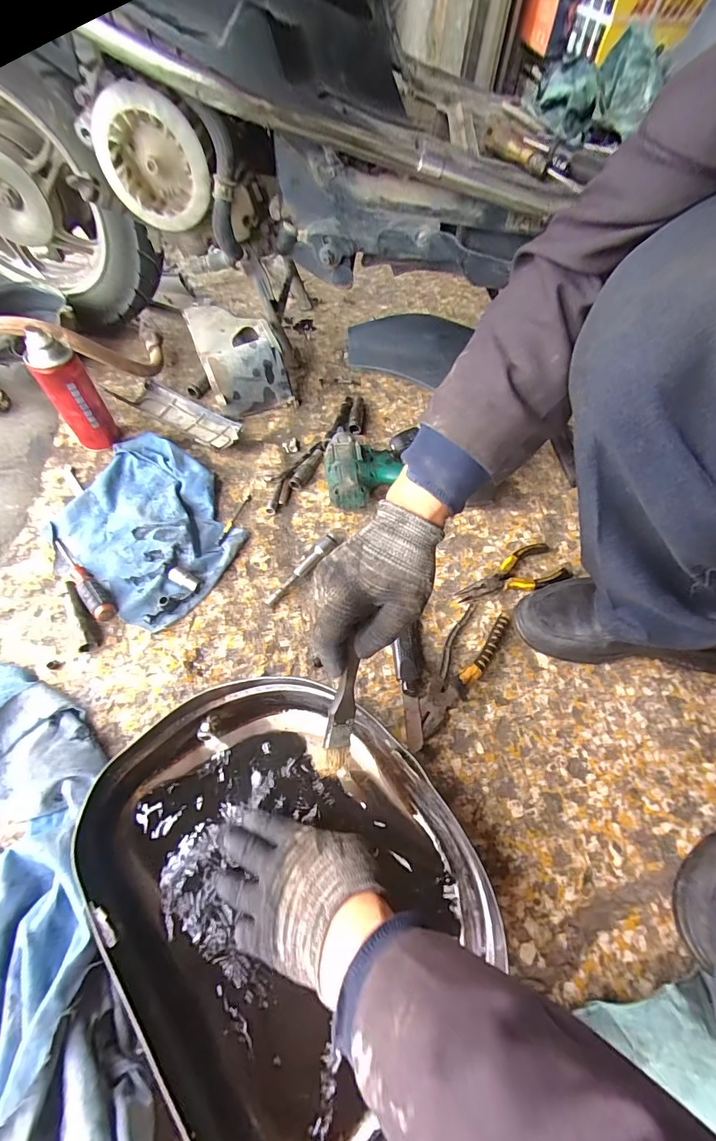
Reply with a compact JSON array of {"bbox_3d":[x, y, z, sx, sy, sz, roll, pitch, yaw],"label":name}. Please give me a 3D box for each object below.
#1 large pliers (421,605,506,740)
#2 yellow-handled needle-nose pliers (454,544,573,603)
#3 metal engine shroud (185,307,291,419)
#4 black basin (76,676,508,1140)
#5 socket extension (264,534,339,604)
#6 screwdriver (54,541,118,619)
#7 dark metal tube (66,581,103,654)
[{"bbox_3d":[0.119,0.113,0.497,0.053,0.017,0.174,34,64,16],"label":"large pliers"},{"bbox_3d":[0.207,0.012,0.560,0.155,0.016,0.064,-24,64,-15],"label":"yellow-handled needle-nose pliers"},{"bbox_3d":[-0.212,-0.381,0.724,0.122,0.096,0.229,-20,63,-13],"label":"metal engine shroud"},{"bbox_3d":[-0.059,0.266,0.368,0.355,0.064,0.274,41,67,20],"label":"black basin"},{"bbox_3d":[-0.074,-0.001,0.555,0.018,0.022,0.124,38,66,18],"label":"socket extension"},{"bbox_3d":[-0.350,0.007,0.530,0.026,0.028,0.154,-38,68,-21],"label":"screwdriver"},{"bbox_3d":[-0.335,0.053,0.510,0.024,0.020,0.094,-24,64,-15],"label":"dark metal tube"}]

